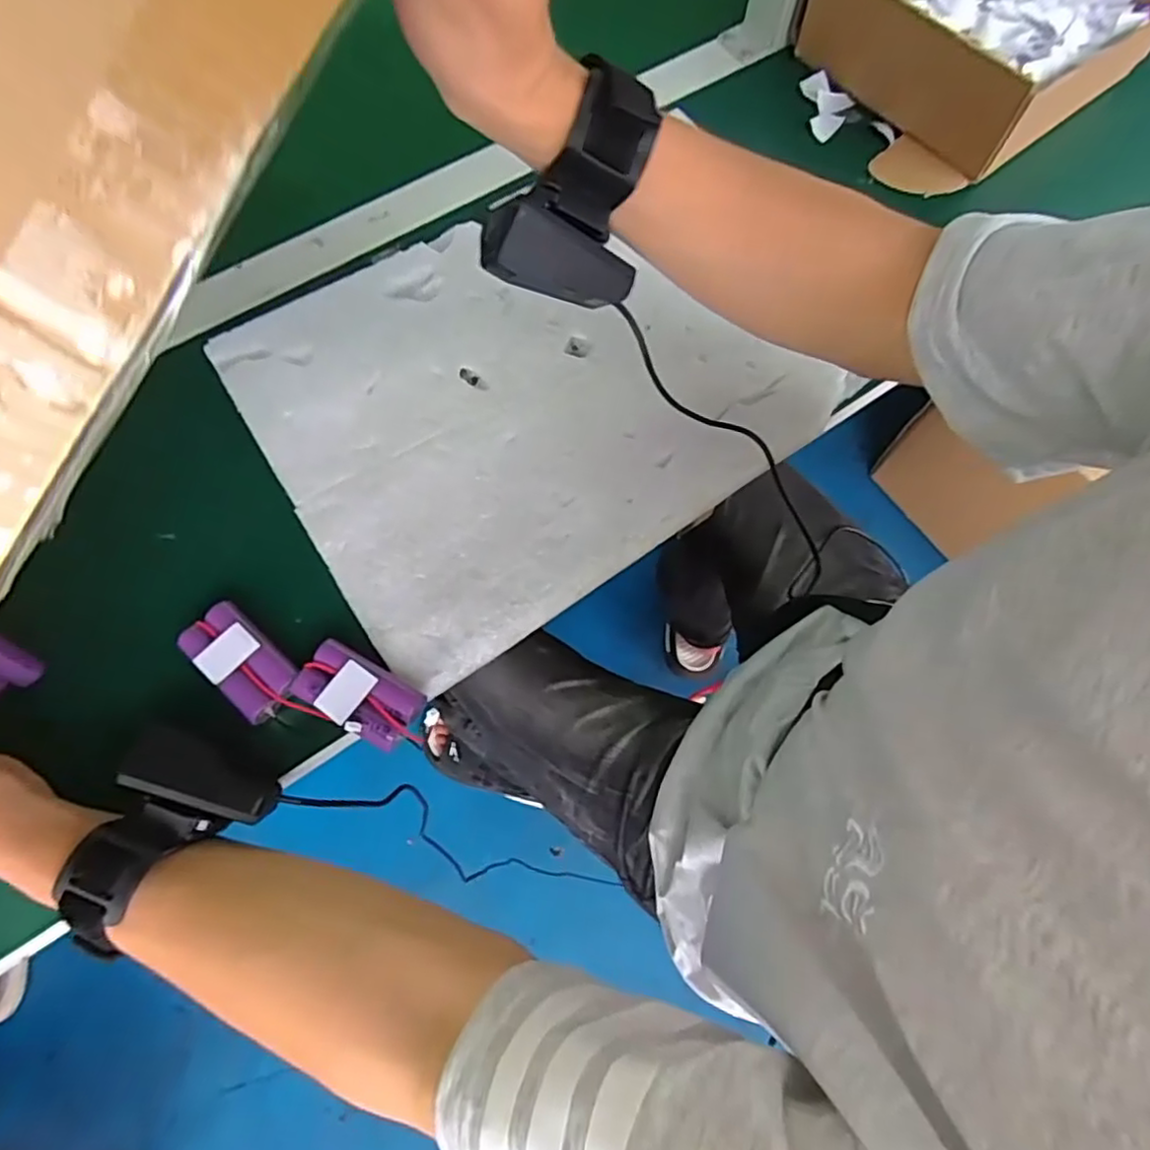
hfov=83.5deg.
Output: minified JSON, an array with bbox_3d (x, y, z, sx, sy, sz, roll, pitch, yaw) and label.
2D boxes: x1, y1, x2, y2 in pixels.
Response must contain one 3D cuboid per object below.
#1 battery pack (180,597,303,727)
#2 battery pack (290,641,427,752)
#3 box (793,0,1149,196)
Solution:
[{"bbox_3d":[-0.187,0.048,0.363,0.068,0.019,0.035,41,74,11],"label":"battery pack"},{"bbox_3d":[-0.118,0.065,0.354,0.066,0.016,0.036,30,72,8],"label":"battery pack"},{"bbox_3d":[0.312,-0.438,0.515,0.254,0.076,0.208,-35,75,-13],"label":"box"}]

